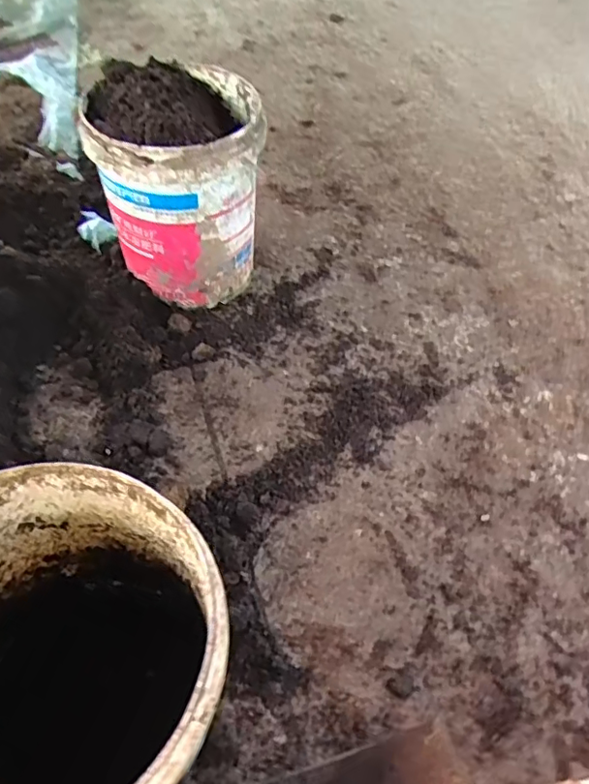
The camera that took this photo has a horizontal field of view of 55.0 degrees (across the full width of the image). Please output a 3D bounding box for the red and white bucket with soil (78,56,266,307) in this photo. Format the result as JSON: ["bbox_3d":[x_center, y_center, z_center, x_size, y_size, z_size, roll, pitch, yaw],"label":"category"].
[{"bbox_3d":[-0.213,-0.389,1.086,0.289,0.379,0.268,-10,55,-9],"label":"red and white bucket with soil"}]

